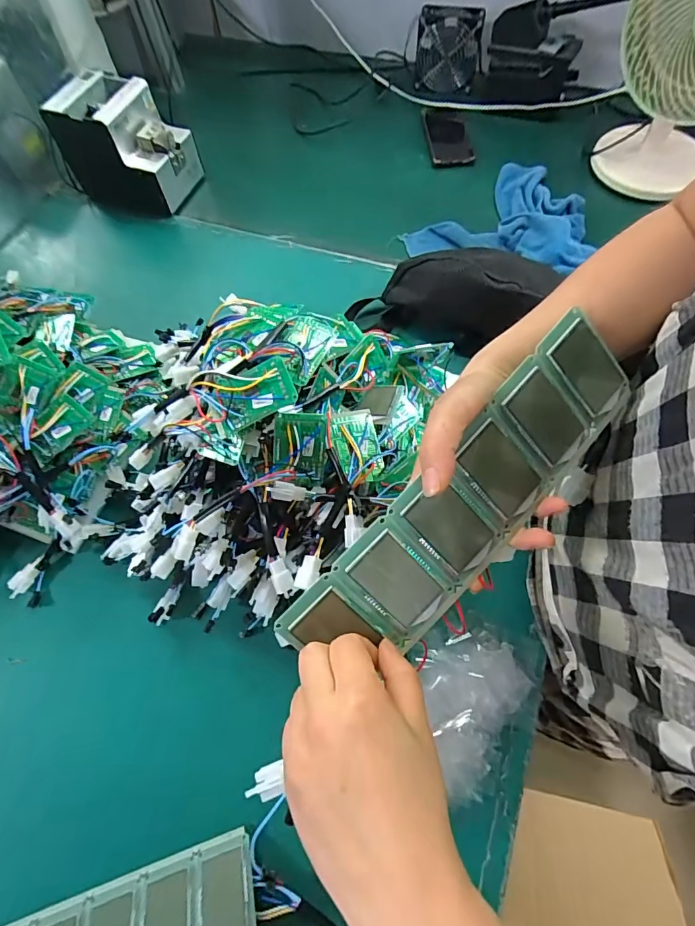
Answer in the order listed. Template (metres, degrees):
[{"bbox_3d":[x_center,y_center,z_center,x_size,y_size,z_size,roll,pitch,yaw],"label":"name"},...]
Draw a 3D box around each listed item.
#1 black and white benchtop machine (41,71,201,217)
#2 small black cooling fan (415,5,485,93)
[{"bbox_3d":[-0.374,-0.550,0.781,0.182,0.150,0.142,17,68,11],"label":"black and white benchtop machine"},{"bbox_3d":[0.194,-0.797,0.860,0.118,0.125,0.030,13,67,9],"label":"small black cooling fan"}]

